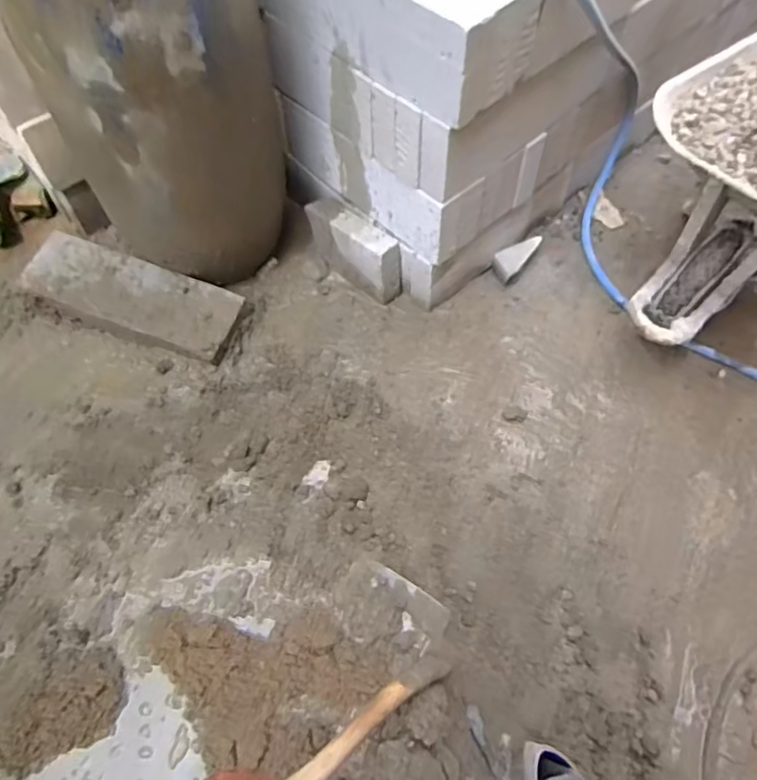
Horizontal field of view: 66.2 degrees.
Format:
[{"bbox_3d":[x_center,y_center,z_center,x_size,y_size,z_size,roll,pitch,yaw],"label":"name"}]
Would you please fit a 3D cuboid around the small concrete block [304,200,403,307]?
[{"bbox_3d":[-0.070,-0.403,1.671,0.326,0.197,0.093,41,69,19],"label":"small concrete block"}]

